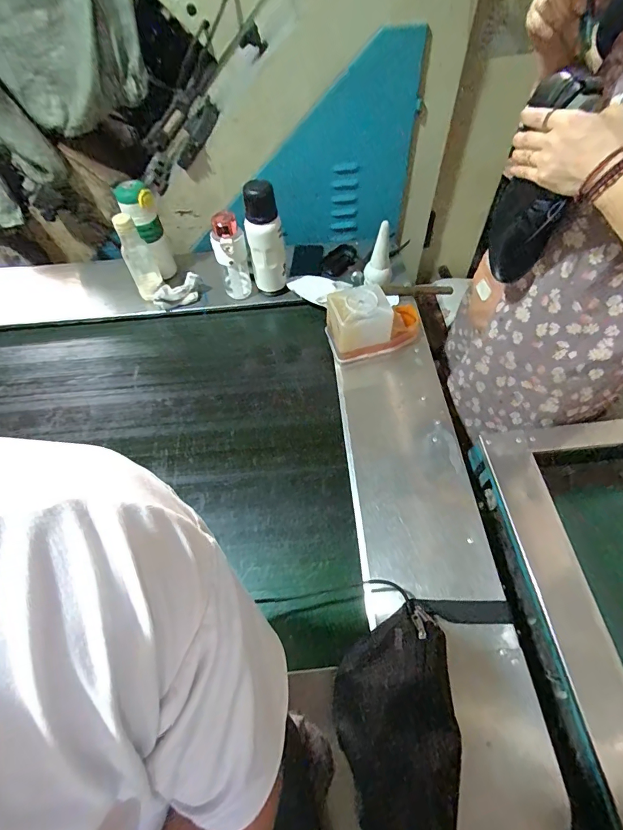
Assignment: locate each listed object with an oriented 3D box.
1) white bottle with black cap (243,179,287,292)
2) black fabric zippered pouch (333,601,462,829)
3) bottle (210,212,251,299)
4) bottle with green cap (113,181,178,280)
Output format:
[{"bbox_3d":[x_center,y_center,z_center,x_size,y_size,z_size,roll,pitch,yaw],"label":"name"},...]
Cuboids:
[{"bbox_3d":[-0.099,-0.370,0.921,0.076,0.250,0.065,-9,59,-2],"label":"white bottle with black cap"},{"bbox_3d":[0.110,0.403,0.534,0.152,0.070,0.276,-6,58,0],"label":"black fabric zippered pouch"},{"bbox_3d":[-0.178,-0.351,0.950,0.071,0.198,0.065,-13,59,-4],"label":"bottle"},{"bbox_3d":[-0.377,-0.421,0.978,0.071,0.221,0.070,-33,62,-16],"label":"bottle with green cap"}]

